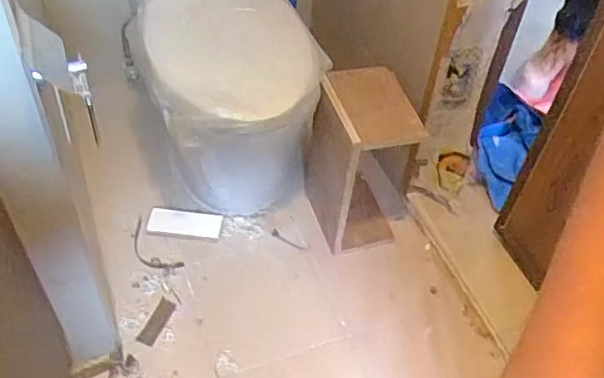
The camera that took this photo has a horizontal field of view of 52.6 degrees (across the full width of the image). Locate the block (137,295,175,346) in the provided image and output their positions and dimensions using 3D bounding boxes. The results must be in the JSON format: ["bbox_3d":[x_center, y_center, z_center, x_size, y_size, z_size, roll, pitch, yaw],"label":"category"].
[{"bbox_3d":[-0.327,0.299,1.381,0.041,0.015,0.124,17,48,9],"label":"block"}]

